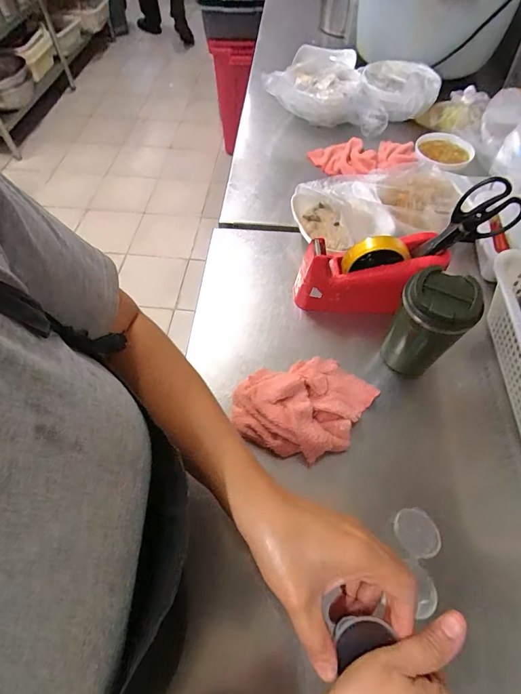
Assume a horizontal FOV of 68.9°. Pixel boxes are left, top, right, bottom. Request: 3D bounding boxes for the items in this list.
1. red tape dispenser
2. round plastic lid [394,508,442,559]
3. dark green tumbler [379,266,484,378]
[{"bbox_3d":[0.149,-0.096,0.545,0.191,0.103,0.073,-4,58,-3],"label":"red tape dispenser"},{"bbox_3d":[0.170,0.201,0.413,0.042,0.010,0.048,-23,61,-14],"label":"round plastic lid"},{"bbox_3d":[0.205,-0.023,0.477,0.082,0.143,0.075,37,65,20],"label":"dark green tumbler"}]

